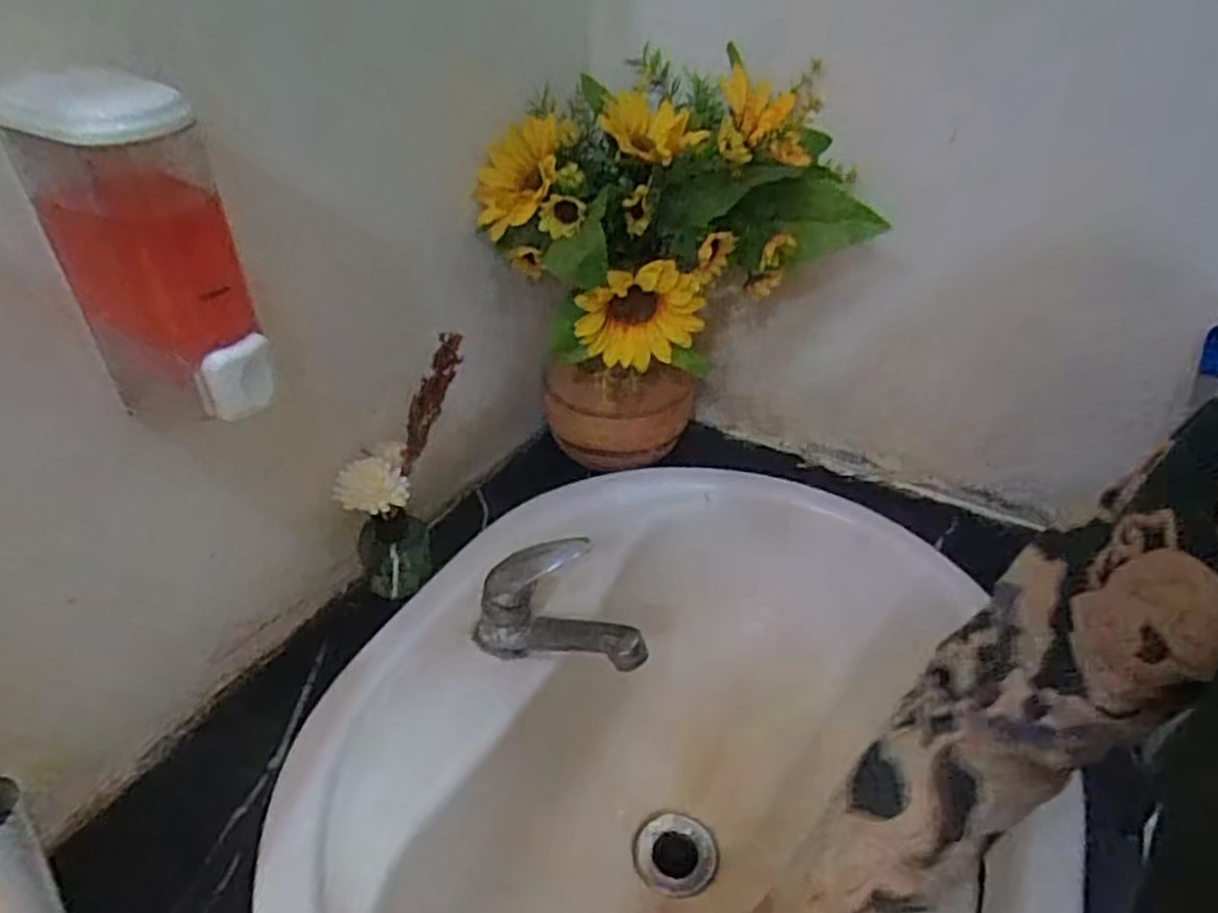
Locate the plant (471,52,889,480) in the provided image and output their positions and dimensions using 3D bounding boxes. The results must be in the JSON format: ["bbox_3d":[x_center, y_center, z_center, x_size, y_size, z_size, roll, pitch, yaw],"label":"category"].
[{"bbox_3d":[0.038,-0.130,0.623,0.256,0.300,0.186,-9,38,-13],"label":"plant"}]

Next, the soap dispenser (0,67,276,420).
[{"bbox_3d":[-0.195,-0.087,0.330,0.066,0.132,0.065,-19,41,-25],"label":"soap dispenser"}]

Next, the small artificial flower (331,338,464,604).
[{"bbox_3d":[-0.146,0.015,0.545,0.049,0.179,0.097,19,40,23],"label":"small artificial flower"}]

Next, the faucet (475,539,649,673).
[{"bbox_3d":[-0.028,0.107,0.517,0.121,0.077,0.056,14,39,17],"label":"faucet"}]

